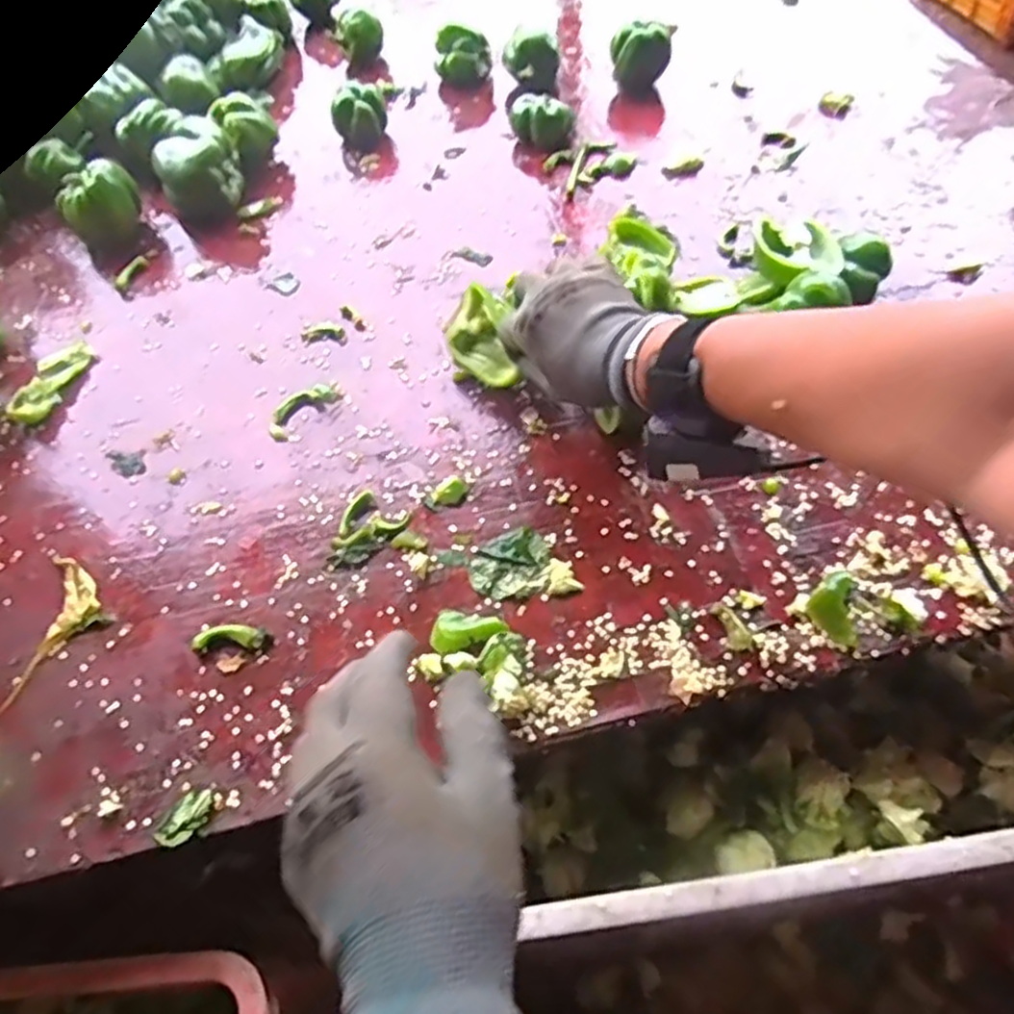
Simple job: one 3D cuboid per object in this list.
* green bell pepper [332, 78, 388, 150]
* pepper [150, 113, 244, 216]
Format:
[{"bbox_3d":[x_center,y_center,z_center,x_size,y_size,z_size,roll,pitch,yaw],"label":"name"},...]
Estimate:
[{"bbox_3d":[-0.158,-0.420,0.781,0.059,0.052,0.061,-14,57,-4],"label":"green bell pepper"},{"bbox_3d":[-0.308,-0.337,0.729,0.080,0.071,0.078,-26,58,-12],"label":"pepper"}]

